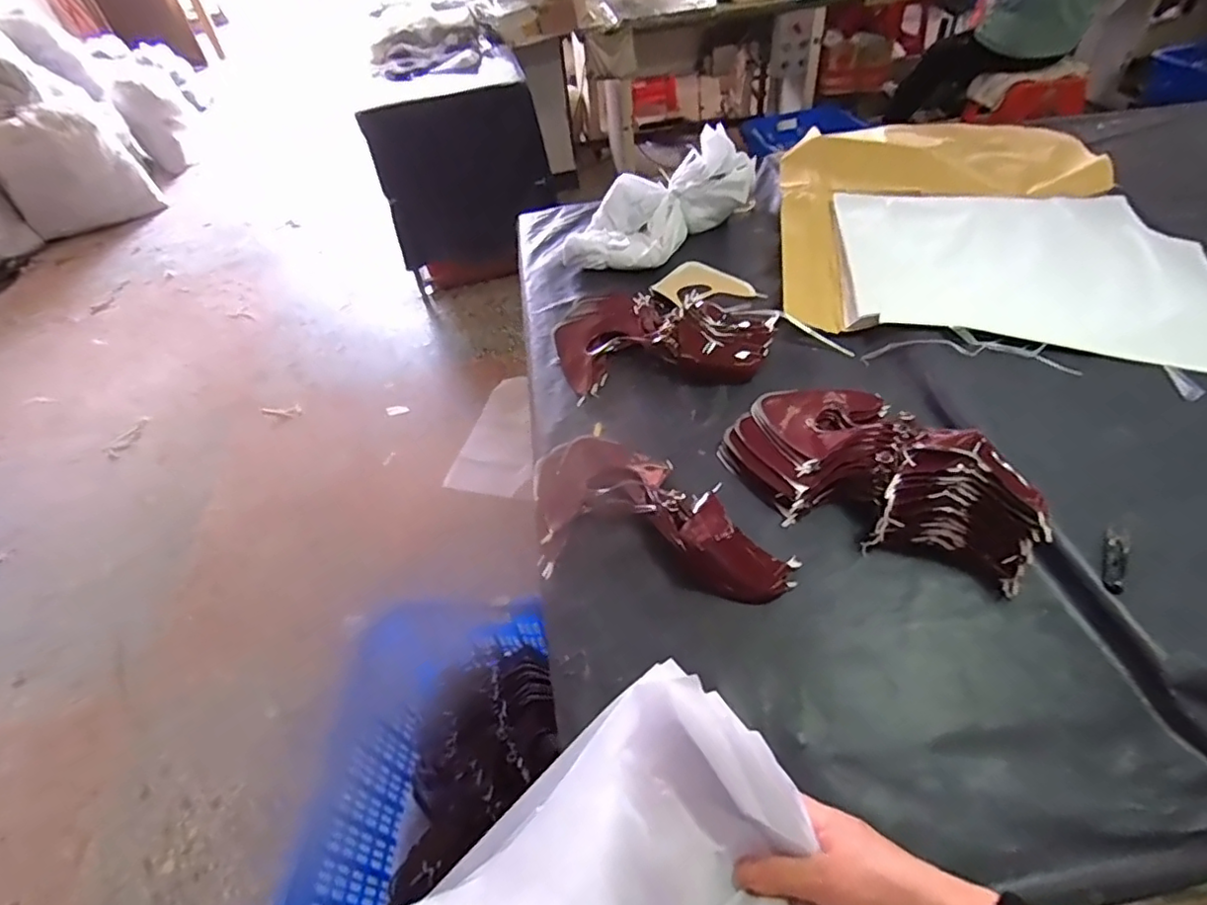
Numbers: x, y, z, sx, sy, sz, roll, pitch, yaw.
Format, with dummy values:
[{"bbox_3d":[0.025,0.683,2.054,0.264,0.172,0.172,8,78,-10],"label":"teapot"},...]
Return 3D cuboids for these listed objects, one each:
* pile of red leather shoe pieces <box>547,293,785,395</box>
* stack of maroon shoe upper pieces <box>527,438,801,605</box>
[{"bbox_3d":[0.096,-0.204,0.984,0.356,0.075,0.240,-3,48,6],"label":"pile of red leather shoe pieces"},{"bbox_3d":[0.060,0.060,0.752,0.342,0.053,0.225,-1,51,17],"label":"stack of maroon shoe upper pieces"}]

